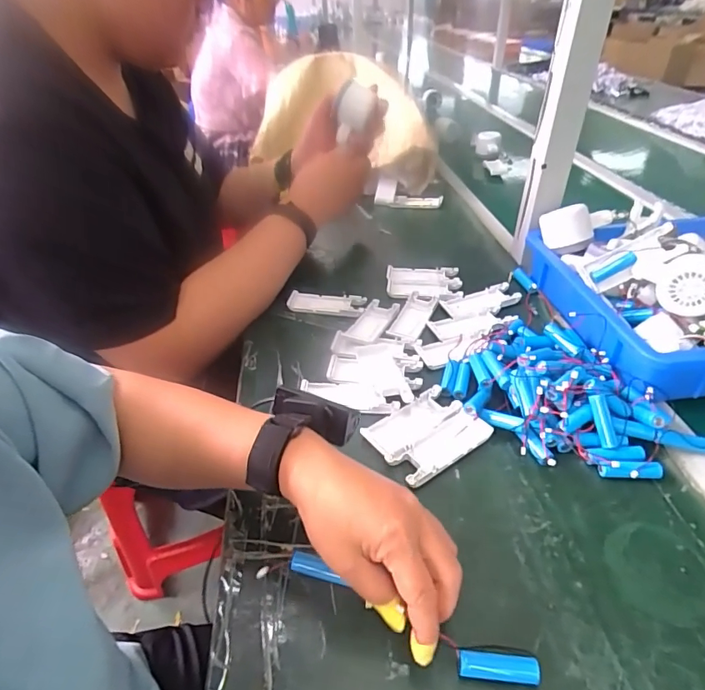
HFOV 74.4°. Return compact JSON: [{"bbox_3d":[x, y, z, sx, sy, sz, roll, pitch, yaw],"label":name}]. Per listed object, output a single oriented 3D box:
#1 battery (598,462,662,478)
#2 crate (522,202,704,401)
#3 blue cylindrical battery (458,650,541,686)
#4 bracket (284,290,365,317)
[{"bbox_3d":[0.249,0.113,0.413,0.052,0.014,0.014,-3,39,5],"label":"battery"},{"bbox_3d":[0.459,-0.075,0.552,0.419,0.111,0.277,-6,39,-5],"label":"crate"},{"bbox_3d":[0.094,0.209,0.300,0.049,0.012,0.014,3,39,6],"label":"blue cylindrical battery"},{"bbox_3d":[-0.035,-0.056,0.642,0.106,0.014,0.037,6,40,10],"label":"bracket"}]

